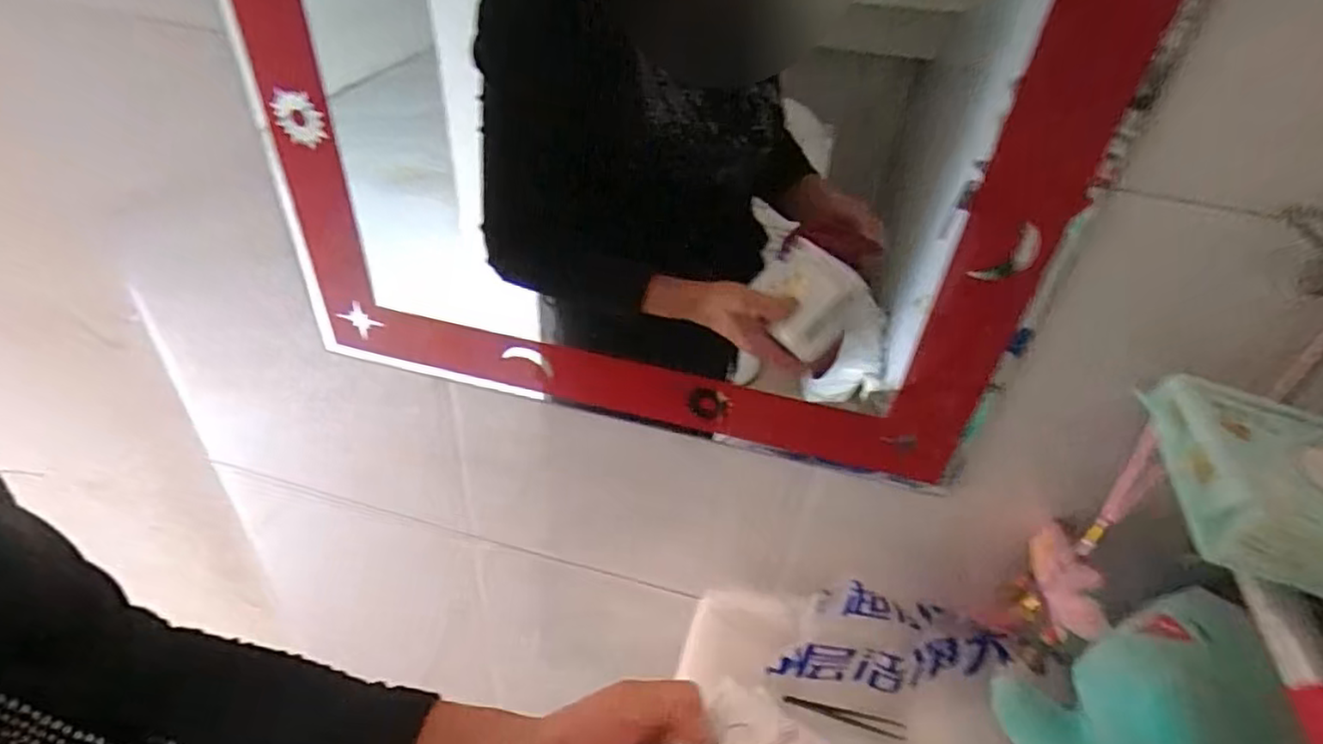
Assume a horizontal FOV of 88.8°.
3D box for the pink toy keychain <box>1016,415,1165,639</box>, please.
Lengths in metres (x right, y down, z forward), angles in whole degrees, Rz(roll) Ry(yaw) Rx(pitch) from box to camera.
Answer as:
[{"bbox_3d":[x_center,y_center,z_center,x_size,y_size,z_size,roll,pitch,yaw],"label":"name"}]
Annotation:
[{"bbox_3d":[0.264,0.119,0.426,0.044,0.157,0.082,28,46,23],"label":"pink toy keychain"}]

